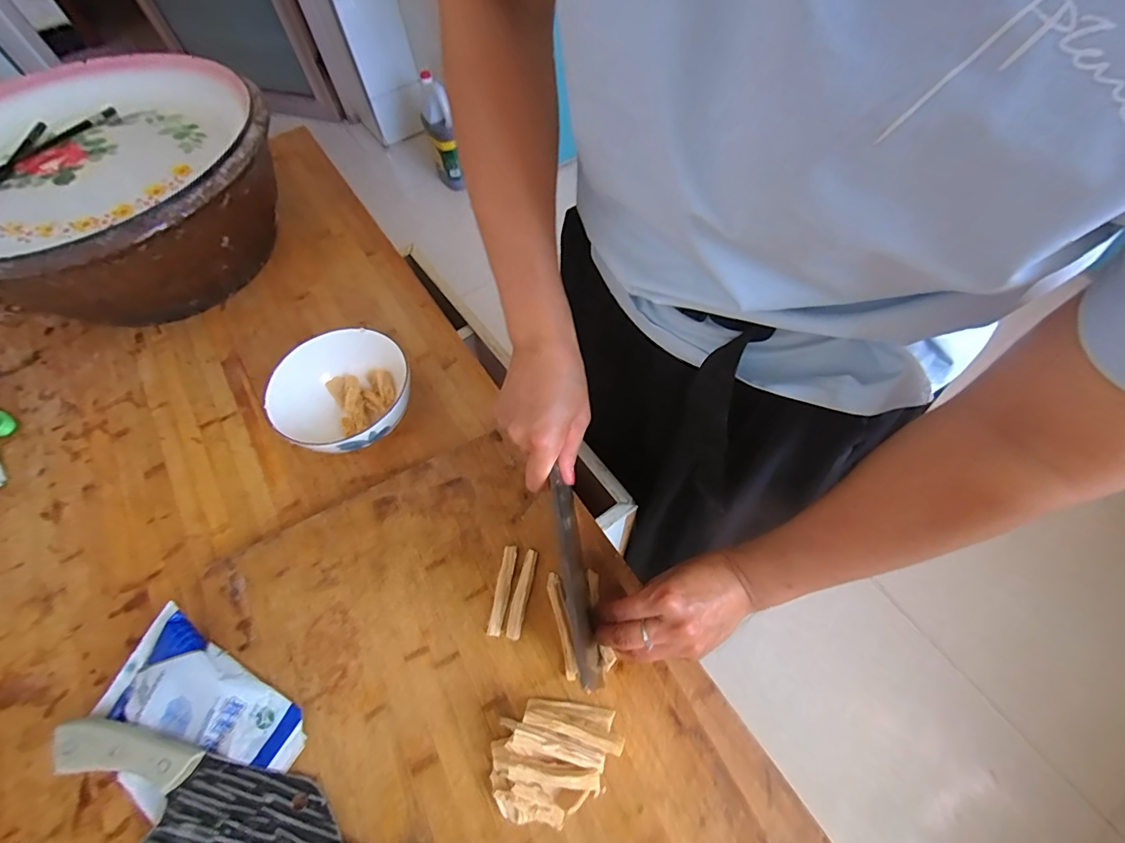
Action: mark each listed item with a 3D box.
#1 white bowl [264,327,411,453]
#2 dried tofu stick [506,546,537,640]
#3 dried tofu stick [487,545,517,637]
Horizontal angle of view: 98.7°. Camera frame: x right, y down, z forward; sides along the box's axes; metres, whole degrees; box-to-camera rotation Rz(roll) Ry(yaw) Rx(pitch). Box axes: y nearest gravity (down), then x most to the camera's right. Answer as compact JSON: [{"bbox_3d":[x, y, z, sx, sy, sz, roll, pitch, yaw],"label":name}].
[{"bbox_3d":[-0.230,-0.021,0.515,0.130,0.072,0.139,-1,61,2],"label":"white bowl"},{"bbox_3d":[-0.035,0.149,0.421,0.012,0.007,0.075,11,62,6],"label":"dried tofu stick"},{"bbox_3d":[-0.053,0.147,0.424,0.012,0.009,0.075,8,62,5],"label":"dried tofu stick"}]

